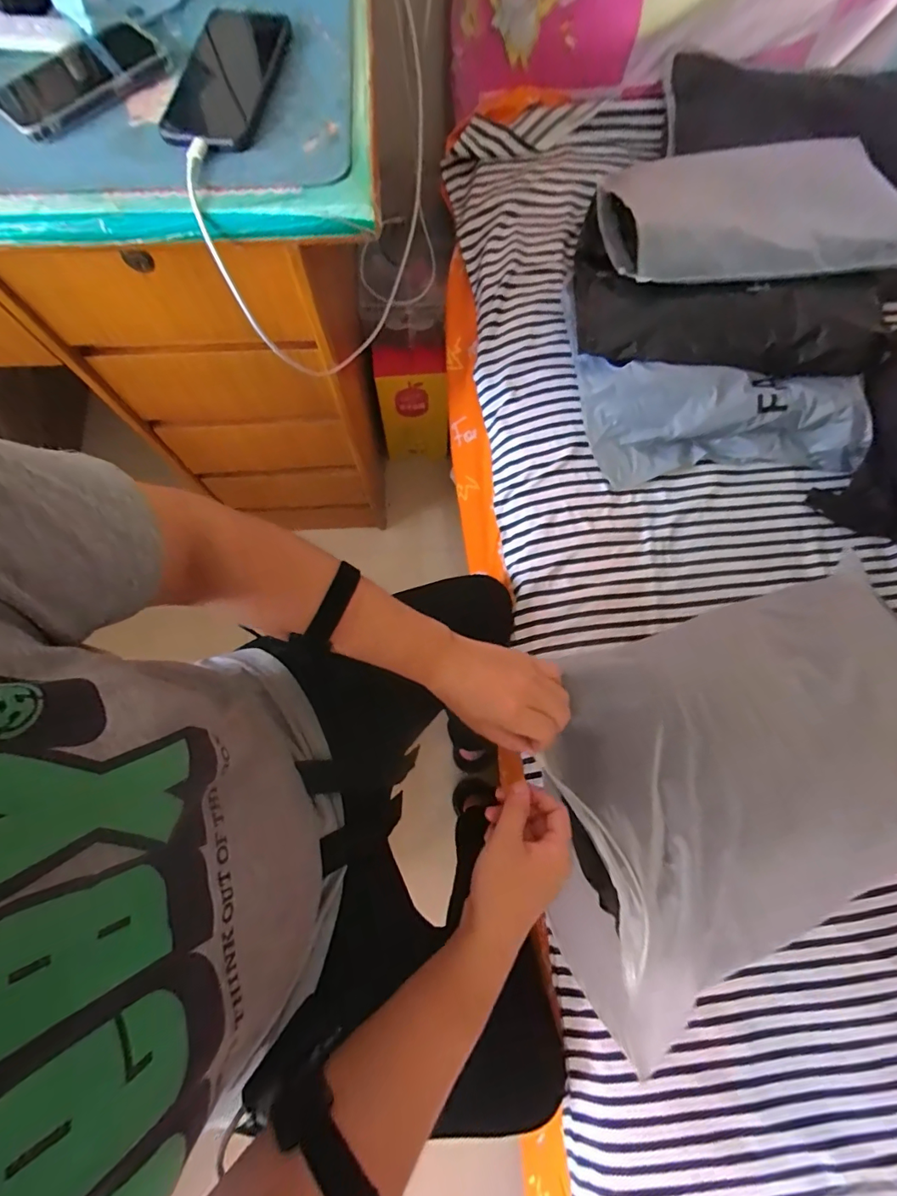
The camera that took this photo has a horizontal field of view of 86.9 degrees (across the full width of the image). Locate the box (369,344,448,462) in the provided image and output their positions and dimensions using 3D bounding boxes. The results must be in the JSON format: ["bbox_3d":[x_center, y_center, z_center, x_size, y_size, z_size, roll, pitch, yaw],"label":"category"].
[{"bbox_3d":[-0.074,-0.406,1.036,0.140,0.298,0.080,9,76,1],"label":"box"}]

